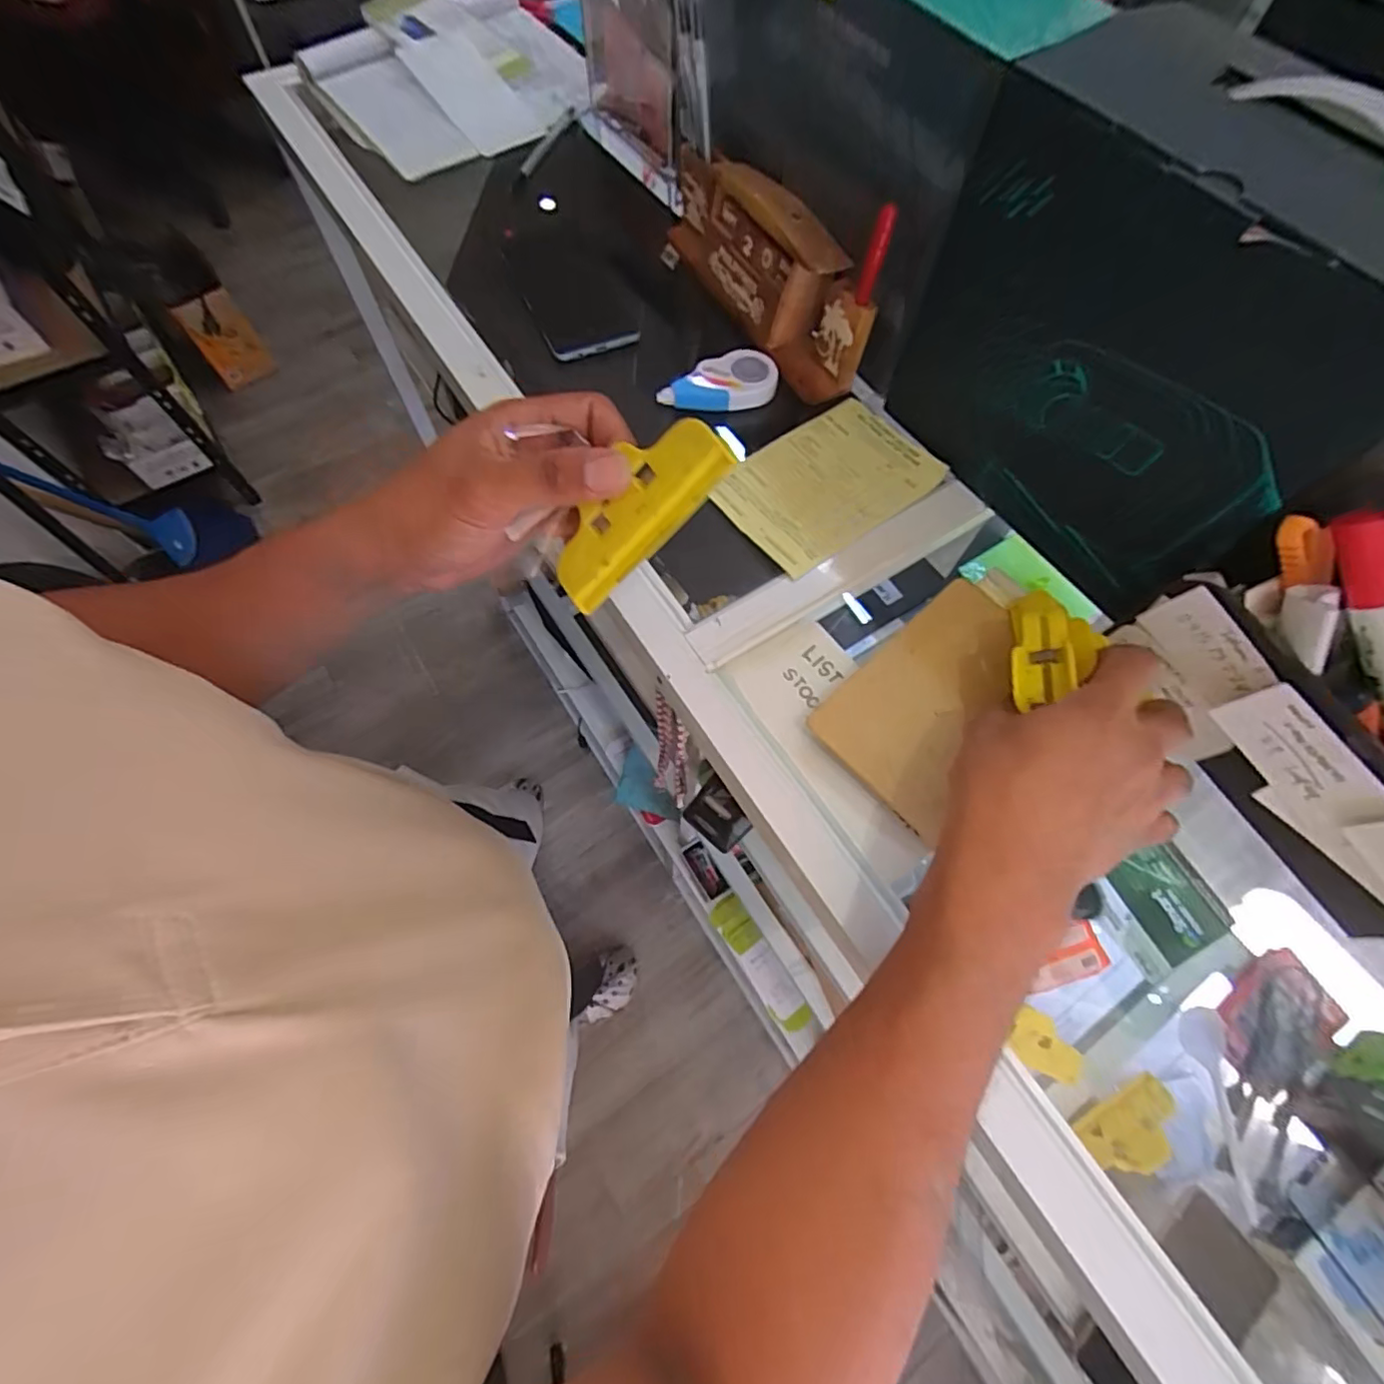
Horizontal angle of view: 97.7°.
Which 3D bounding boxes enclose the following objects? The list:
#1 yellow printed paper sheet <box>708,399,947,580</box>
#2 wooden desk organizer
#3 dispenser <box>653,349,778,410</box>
[{"bbox_3d":[0.097,-0.152,0.440,0.147,0.010,0.098,-34,71,-15],"label":"yellow printed paper sheet"},{"bbox_3d":[0.057,-0.344,0.483,0.055,0.088,0.237,-25,69,-12],"label":"wooden desk organizer"},{"bbox_3d":[0.019,-0.237,0.464,0.091,0.017,0.044,-15,67,-8],"label":"dispenser"}]

